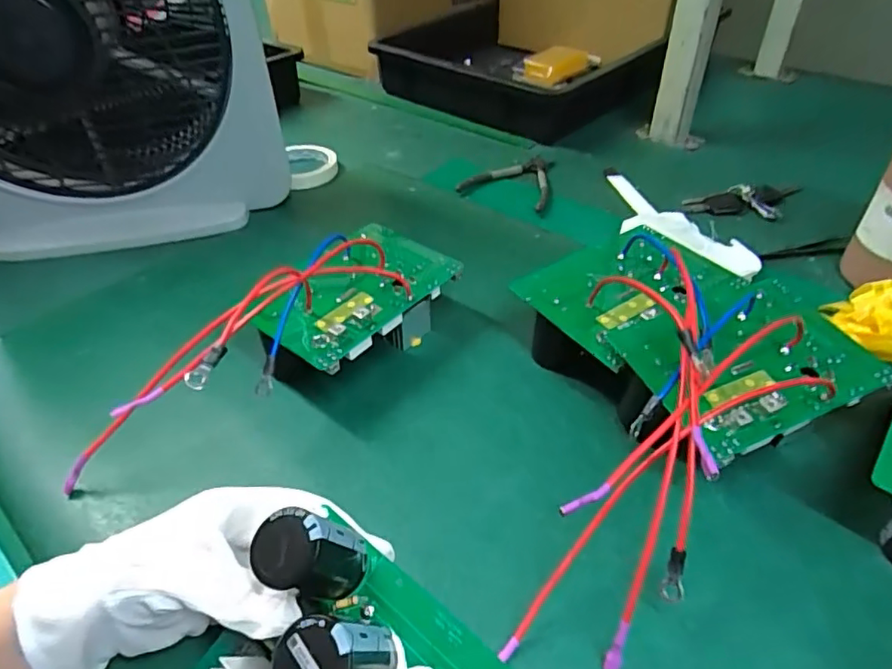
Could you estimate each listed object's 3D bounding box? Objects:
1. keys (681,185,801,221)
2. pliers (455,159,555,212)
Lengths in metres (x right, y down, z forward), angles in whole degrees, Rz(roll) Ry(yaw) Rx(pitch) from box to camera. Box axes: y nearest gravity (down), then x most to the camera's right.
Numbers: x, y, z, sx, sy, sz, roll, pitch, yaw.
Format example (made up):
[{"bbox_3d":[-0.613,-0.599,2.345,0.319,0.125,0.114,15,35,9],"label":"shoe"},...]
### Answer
[{"bbox_3d":[0.346,-0.152,0.647,0.140,0.020,0.048,-7,42,-6],"label":"keys"},{"bbox_3d":[0.091,-0.196,0.705,0.102,0.013,0.136,18,45,22],"label":"pliers"}]

